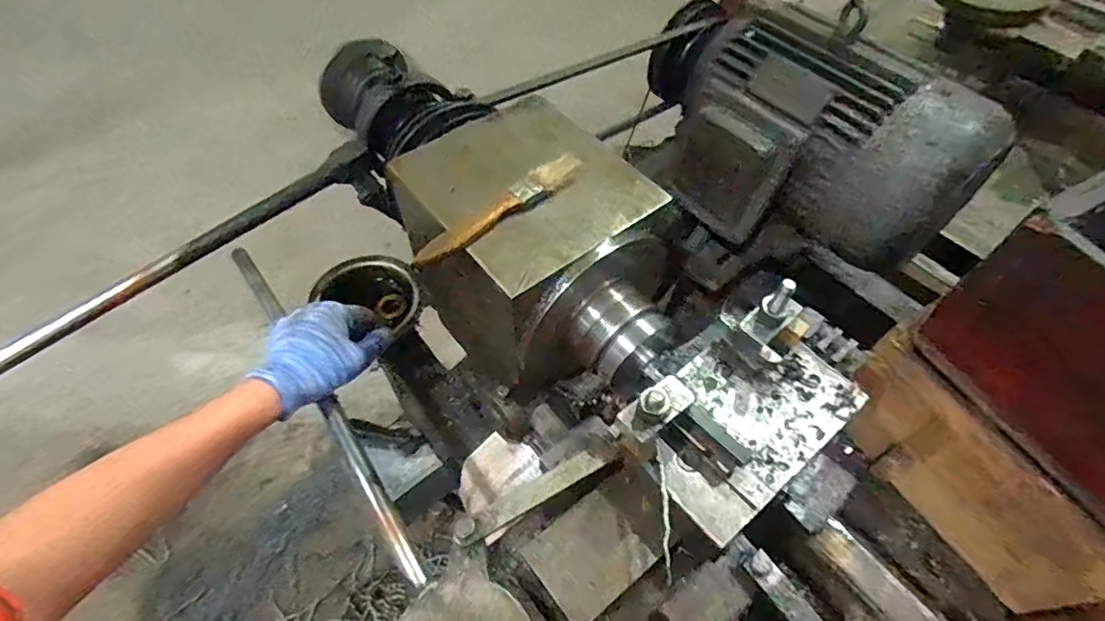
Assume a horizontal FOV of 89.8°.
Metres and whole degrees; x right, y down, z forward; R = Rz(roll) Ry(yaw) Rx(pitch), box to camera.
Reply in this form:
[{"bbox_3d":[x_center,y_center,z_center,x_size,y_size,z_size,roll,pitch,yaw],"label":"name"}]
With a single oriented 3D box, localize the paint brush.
[{"bbox_3d":[-0.037,-0.074,0.399,0.144,0.015,0.022,-34,62,-23],"label":"paint brush"}]

